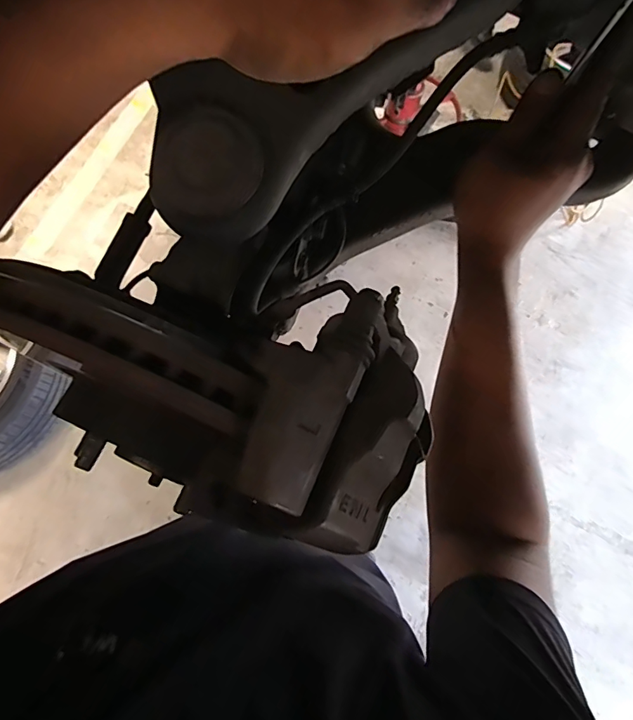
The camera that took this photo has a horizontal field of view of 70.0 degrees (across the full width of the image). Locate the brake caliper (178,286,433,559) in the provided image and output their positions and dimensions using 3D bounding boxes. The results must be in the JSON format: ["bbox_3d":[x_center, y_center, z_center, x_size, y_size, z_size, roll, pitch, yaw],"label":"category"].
[{"bbox_3d":[0.014,0.042,0.257,0.101,0.122,0.145,29,72,10],"label":"brake caliper"}]

